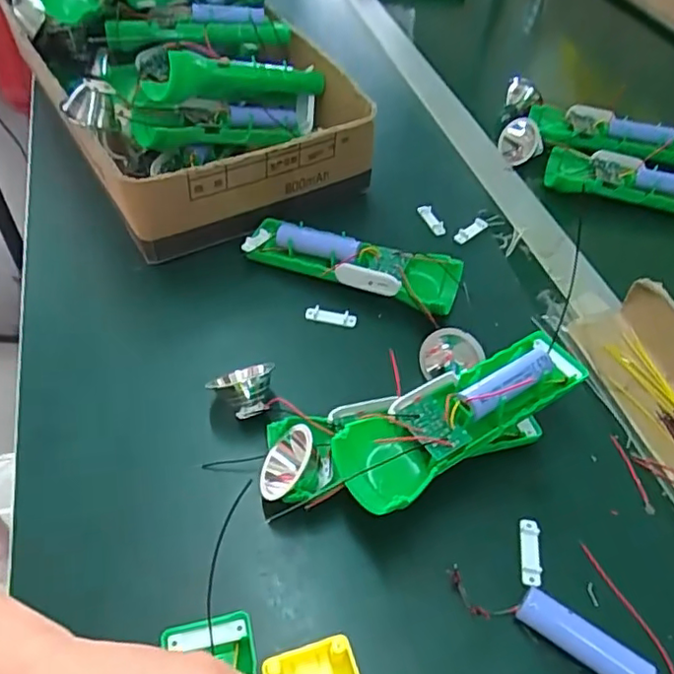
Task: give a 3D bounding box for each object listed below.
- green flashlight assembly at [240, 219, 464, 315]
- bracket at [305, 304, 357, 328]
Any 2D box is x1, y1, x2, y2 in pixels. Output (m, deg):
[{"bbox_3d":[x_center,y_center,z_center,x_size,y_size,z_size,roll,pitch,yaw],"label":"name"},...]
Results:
[{"bbox_3d":[0.010,-0.055,0.477,0.165,0.034,0.052,15,50,11],"label":"green flashlight assembly"},{"bbox_3d":[-0.005,-0.016,0.460,0.038,0.008,0.009,8,49,5],"label":"bracket"}]

